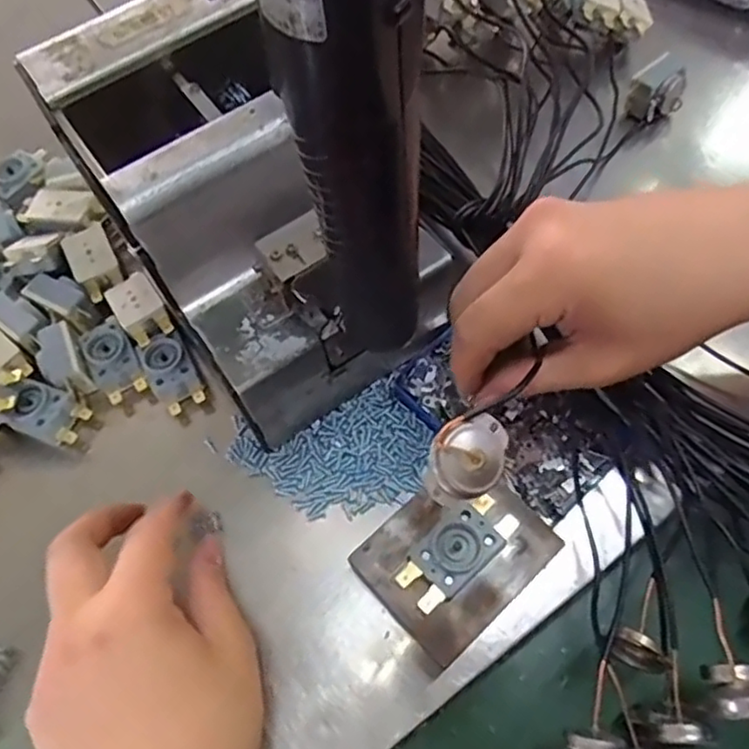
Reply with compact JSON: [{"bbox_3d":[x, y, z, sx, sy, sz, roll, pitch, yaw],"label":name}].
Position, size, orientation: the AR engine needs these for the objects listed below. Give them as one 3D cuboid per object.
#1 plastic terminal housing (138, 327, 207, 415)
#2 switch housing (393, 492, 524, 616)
[{"bbox_3d":[-0.115,-0.002,0.375,0.025,0.012,0.044,-27,66,-9],"label":"plastic terminal housing"},{"bbox_3d":[0.038,0.078,0.299,0.058,0.010,0.028,-40,68,-14],"label":"switch housing"}]

